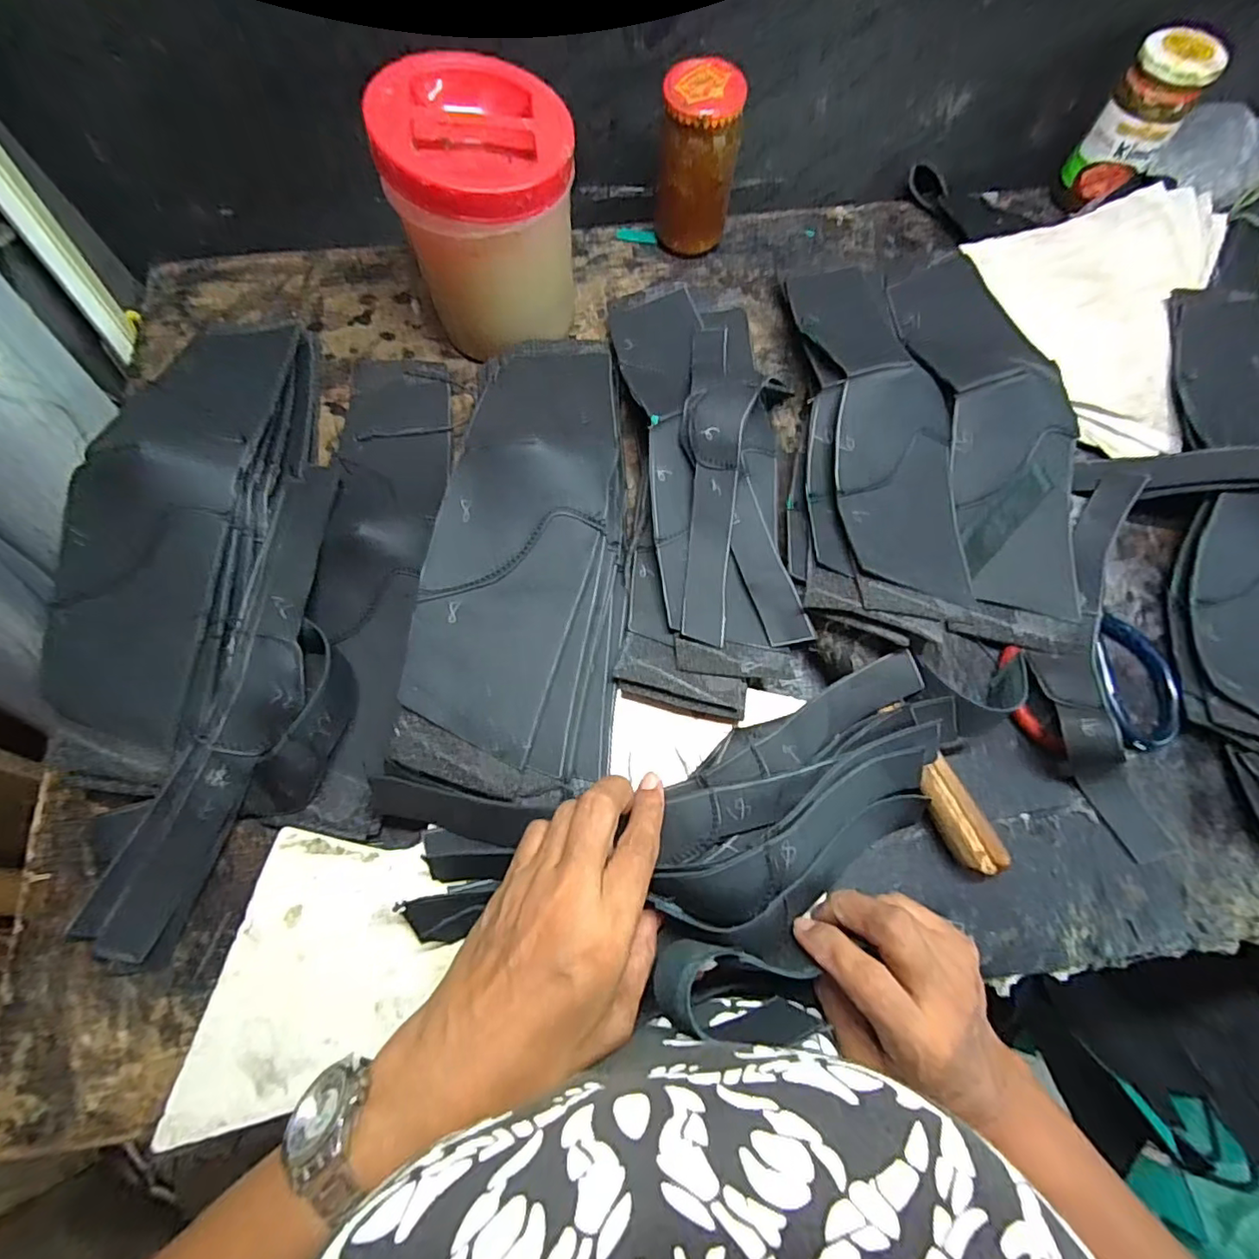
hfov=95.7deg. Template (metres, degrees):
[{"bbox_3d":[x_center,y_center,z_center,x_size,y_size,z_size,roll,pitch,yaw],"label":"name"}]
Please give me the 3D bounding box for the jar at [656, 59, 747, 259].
[{"bbox_3d":[0.054,-0.368,0.457,0.061,0.115,0.054,10,70,3],"label":"jar"}]

